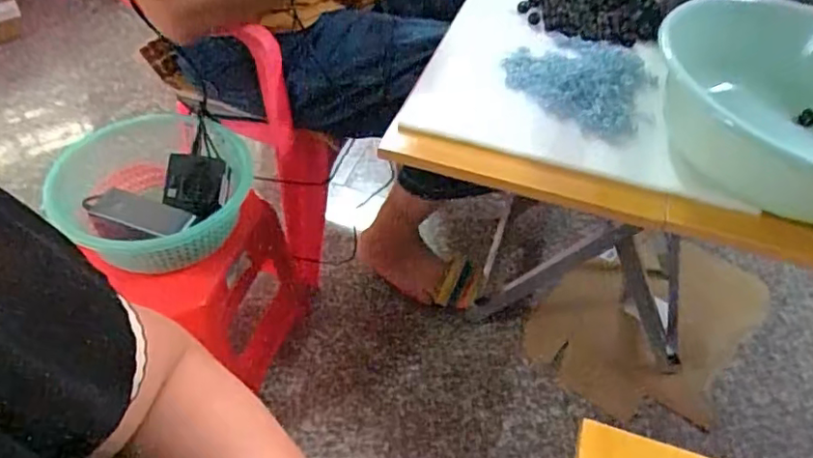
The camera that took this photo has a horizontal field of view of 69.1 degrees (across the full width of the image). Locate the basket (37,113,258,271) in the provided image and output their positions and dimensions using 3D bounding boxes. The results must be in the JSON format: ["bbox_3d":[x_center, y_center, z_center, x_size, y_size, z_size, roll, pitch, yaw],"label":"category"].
[{"bbox_3d":[-0.320,-0.055,0.784,0.245,0.073,0.235,13,47,8],"label":"basket"}]

